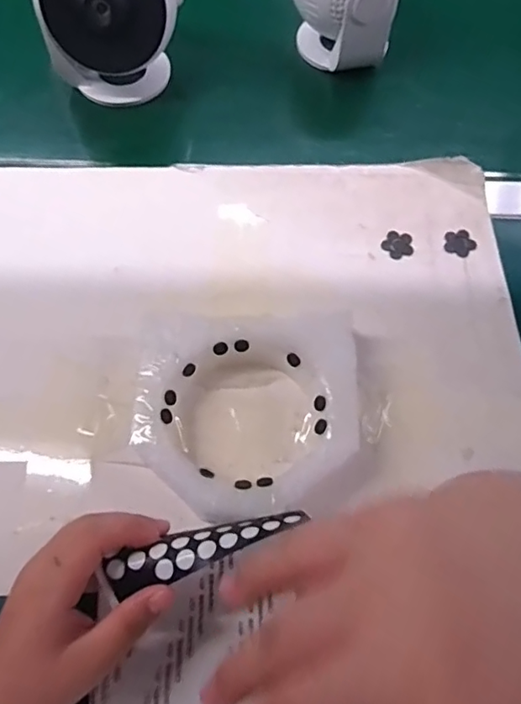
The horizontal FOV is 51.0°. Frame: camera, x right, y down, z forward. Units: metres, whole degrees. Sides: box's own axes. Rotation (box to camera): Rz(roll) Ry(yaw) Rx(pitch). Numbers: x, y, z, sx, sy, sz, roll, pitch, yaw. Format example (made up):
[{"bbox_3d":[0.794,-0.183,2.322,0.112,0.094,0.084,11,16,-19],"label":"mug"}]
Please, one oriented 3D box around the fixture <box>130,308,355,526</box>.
[{"bbox_3d":[-0.008,0.044,0.372,0.143,0.042,0.132,0,67,-2],"label":"fixture"}]

